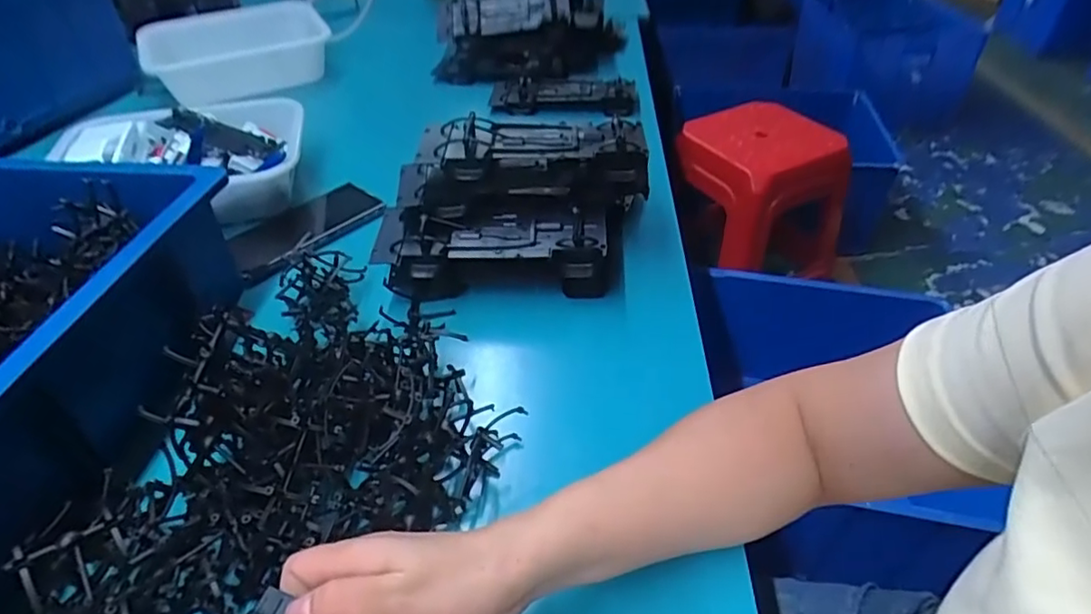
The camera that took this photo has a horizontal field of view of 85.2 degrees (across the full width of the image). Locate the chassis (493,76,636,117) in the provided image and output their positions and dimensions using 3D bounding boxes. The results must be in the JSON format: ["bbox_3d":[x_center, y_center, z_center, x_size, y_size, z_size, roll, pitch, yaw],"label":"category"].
[{"bbox_3d":[0.021,-0.284,0.794,0.192,0.034,0.071,8,42,9],"label":"chassis"}]

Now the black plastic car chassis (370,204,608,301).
[{"bbox_3d":[-0.045,-0.045,0.506,0.193,0.074,0.059,3,42,4],"label":"black plastic car chassis"}]

